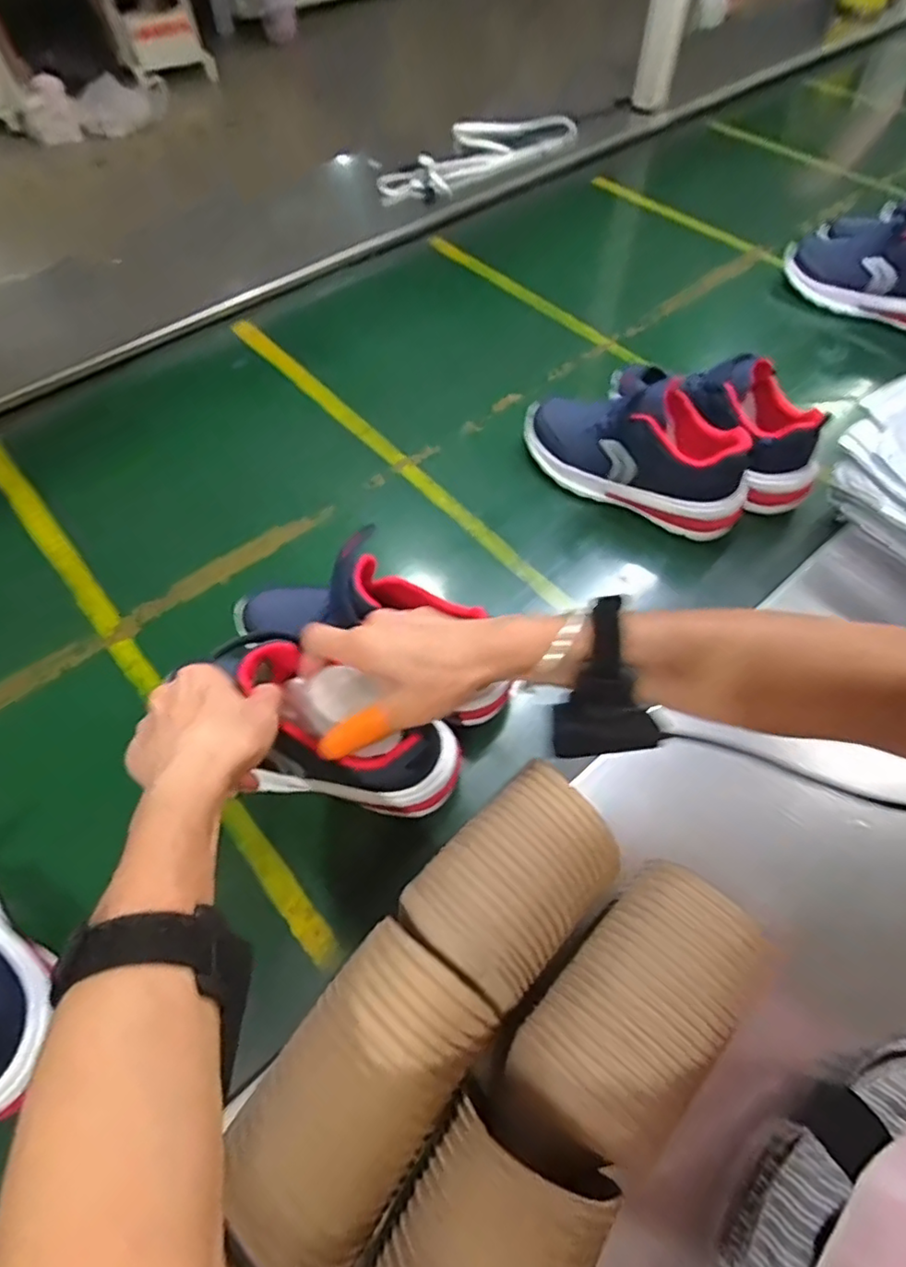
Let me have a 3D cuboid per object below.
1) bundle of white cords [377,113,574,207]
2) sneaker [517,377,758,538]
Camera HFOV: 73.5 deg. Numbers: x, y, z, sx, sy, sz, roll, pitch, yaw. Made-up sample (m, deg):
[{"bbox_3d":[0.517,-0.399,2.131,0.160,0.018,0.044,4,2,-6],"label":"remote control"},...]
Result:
[{"bbox_3d":[0.035,-0.815,1.031,0.381,0.060,0.163,-40,67,-21],"label":"bundle of white cords"},{"bbox_3d":[0.192,-0.194,0.626,0.247,0.104,0.082,27,63,15],"label":"sneaker"}]

